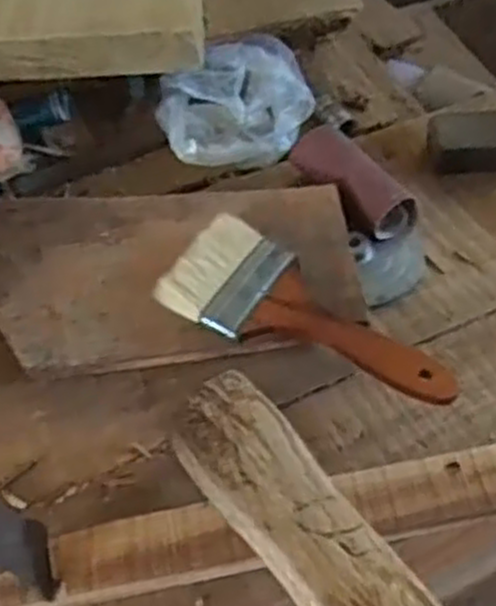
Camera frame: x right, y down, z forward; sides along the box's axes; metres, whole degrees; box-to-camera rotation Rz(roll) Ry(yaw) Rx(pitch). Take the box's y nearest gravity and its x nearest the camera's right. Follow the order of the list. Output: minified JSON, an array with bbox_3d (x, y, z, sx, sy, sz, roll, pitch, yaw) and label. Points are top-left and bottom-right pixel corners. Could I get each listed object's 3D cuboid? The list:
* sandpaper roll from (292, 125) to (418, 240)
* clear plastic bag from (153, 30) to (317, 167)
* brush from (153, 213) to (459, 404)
[{"bbox_3d":[0.074,-0.091,0.570,0.040,0.031,0.103,-28,56,-19],"label":"sandpaper roll"},{"bbox_3d":[-0.011,-0.157,0.627,0.121,0.052,0.106,-18,54,-12],"label":"clear plastic bag"},{"bbox_3d":[0.037,0.012,0.486,0.184,0.025,0.073,27,57,21],"label":"brush"}]

